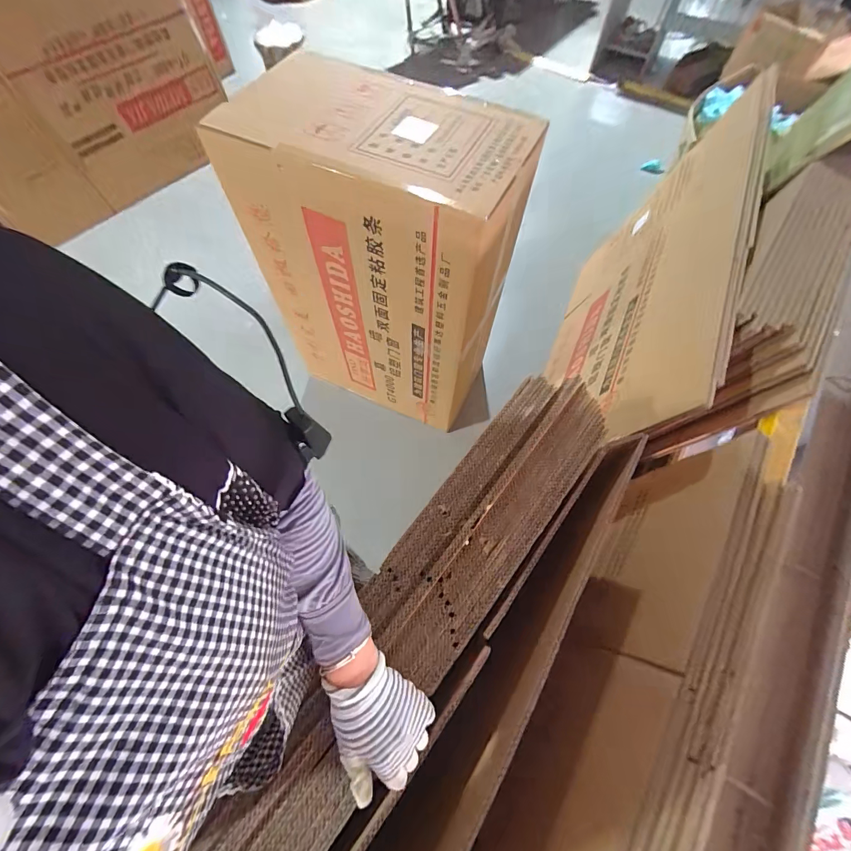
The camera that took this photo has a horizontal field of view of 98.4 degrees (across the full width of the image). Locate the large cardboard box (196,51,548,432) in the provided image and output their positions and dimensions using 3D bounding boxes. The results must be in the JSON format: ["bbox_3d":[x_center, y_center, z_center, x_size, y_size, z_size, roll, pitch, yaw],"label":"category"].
[{"bbox_3d":[-0.138,-0.499,1.290,0.771,0.958,0.446,21,66,9],"label":"large cardboard box"}]

